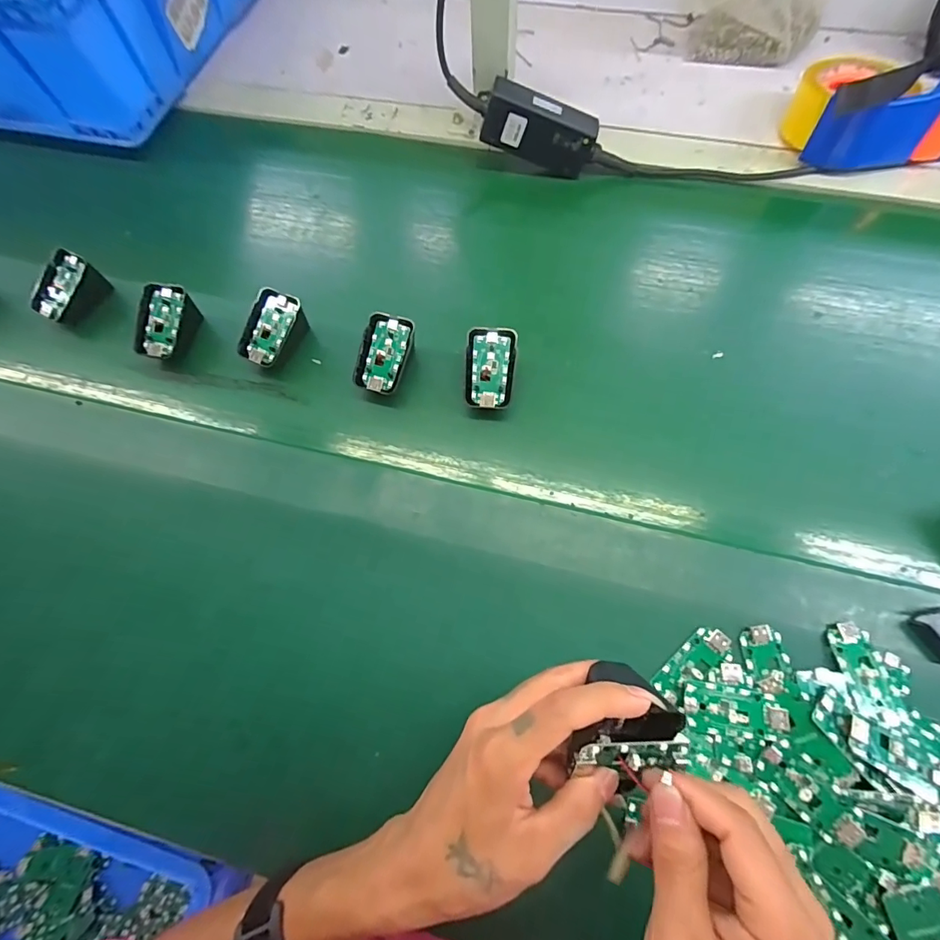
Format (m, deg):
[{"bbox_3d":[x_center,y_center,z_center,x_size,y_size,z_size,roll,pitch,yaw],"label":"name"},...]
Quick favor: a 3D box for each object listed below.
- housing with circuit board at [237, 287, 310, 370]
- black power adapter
[{"bbox_3d":[-0.185,-0.130,0.433,0.049,0.041,0.066,18,69,8],"label":"housing with circuit board"},{"bbox_3d":[0.075,-0.351,0.477,0.122,0.050,0.033,16,70,-10],"label":"black power adapter"}]

